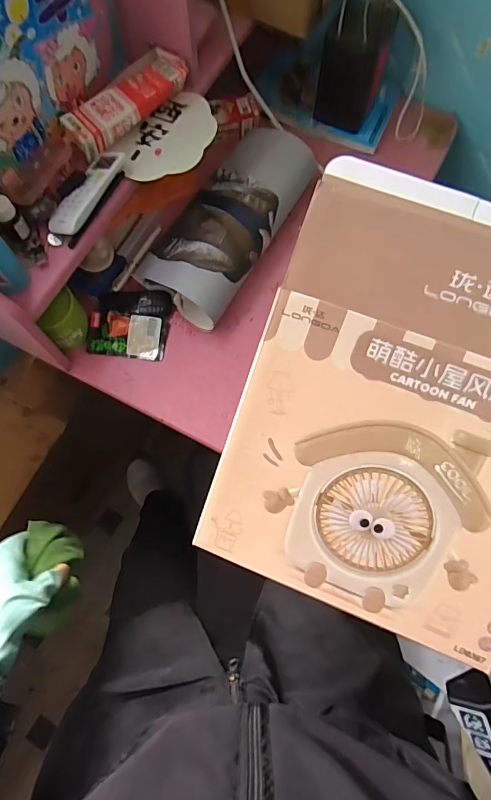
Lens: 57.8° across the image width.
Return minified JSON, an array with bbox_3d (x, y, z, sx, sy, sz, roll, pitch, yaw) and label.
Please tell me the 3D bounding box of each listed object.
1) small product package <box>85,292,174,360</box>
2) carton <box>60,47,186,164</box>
[{"bbox_3d":[-0.169,-0.115,0.658,0.114,0.019,0.104,4,73,0],"label":"small product package"},{"bbox_3d":[-0.154,-0.391,0.579,0.059,0.034,0.182,40,76,10],"label":"carton"}]

